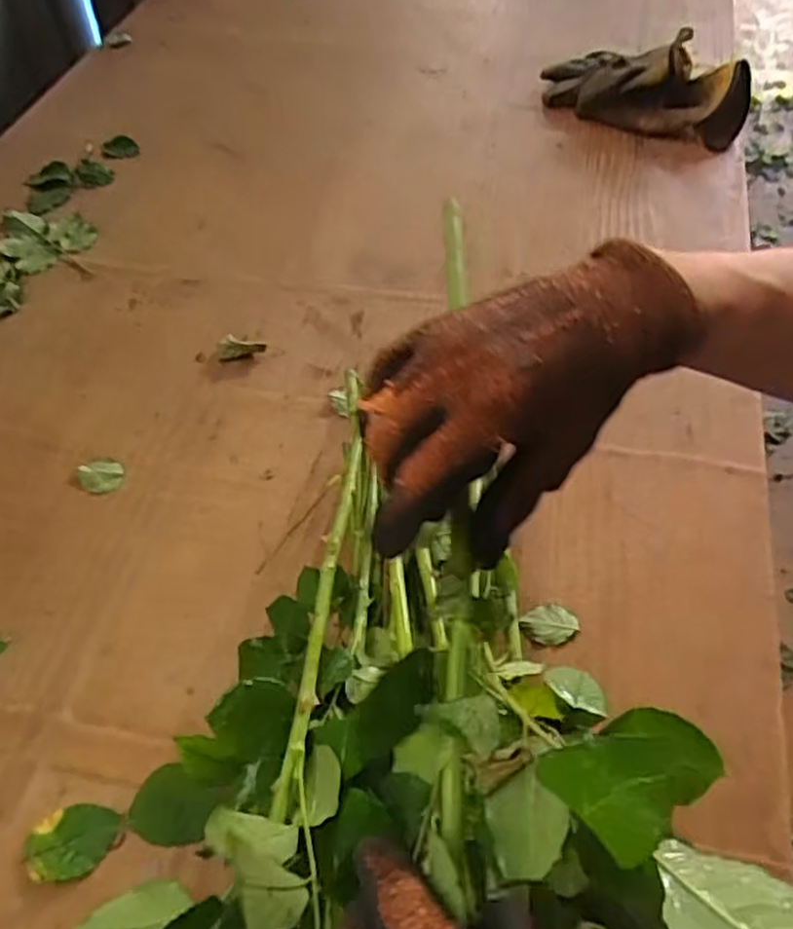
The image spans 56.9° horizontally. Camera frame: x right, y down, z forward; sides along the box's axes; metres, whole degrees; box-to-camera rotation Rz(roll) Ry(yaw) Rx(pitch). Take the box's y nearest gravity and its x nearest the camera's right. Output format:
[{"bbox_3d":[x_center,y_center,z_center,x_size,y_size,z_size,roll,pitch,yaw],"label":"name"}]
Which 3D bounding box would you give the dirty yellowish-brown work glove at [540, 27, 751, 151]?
[{"bbox_3d":[0.292,-0.454,0.876,0.254,0.079,0.096,24,57,21],"label":"dirty yellowish-brown work glove"}]

